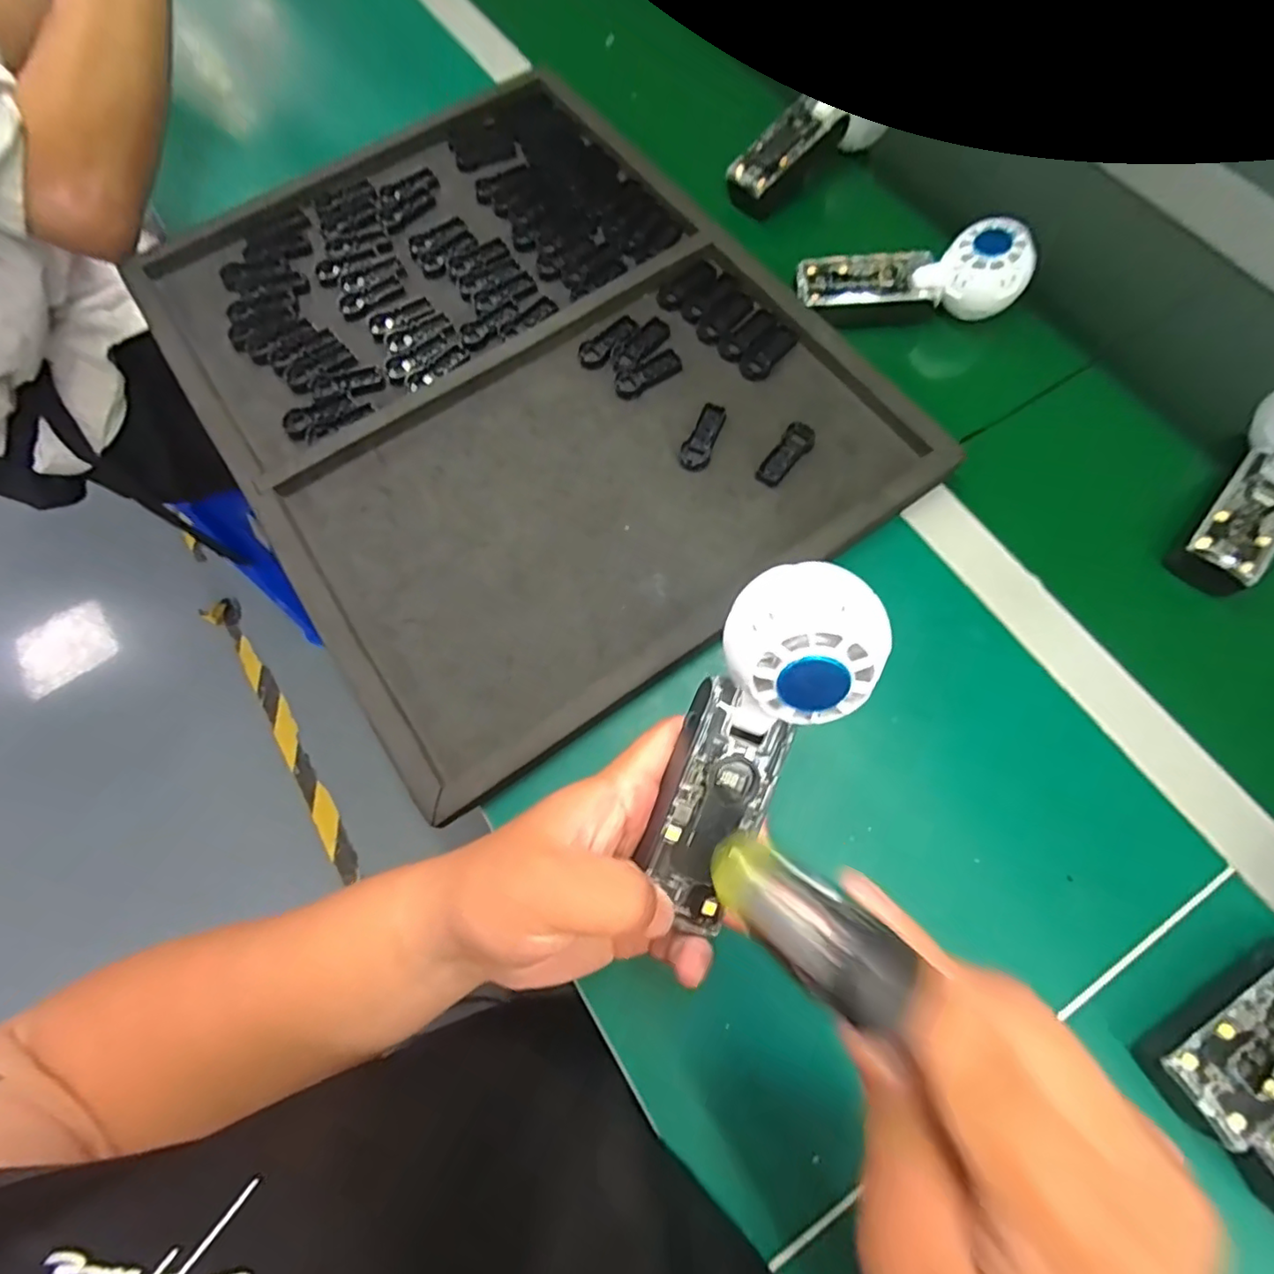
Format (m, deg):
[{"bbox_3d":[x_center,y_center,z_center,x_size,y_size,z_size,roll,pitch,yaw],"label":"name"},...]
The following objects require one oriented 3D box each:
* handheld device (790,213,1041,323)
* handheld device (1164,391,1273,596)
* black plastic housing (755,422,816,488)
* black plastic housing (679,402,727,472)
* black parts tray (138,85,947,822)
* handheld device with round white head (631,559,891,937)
[{"bbox_3d":[0.212,-0.284,0.465,0.164,0.041,0.052,2,75,3],"label":"handheld device"},{"bbox_3d":[0.425,-0.104,0.404,0.059,0.063,0.162,37,74,15],"label":"handheld device"},{"bbox_3d":[0.106,-0.130,0.433,0.021,0.010,0.054,34,73,14],"label":"black plastic housing"},{"bbox_3d":[0.048,-0.147,0.441,0.021,0.007,0.055,20,70,9],"label":"black plastic housing"},{"bbox_3d":[-0.103,-0.210,0.473,0.409,0.031,0.545,-34,71,-11],"label":"black parts tray"},{"bbox_3d":[0.048,0.044,0.255,0.057,0.040,0.153,27,109,12],"label":"handheld device with round white head"}]

